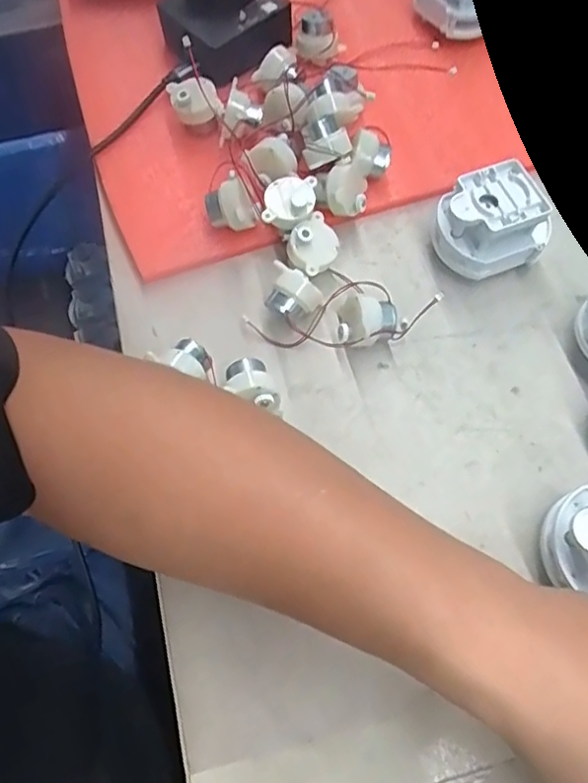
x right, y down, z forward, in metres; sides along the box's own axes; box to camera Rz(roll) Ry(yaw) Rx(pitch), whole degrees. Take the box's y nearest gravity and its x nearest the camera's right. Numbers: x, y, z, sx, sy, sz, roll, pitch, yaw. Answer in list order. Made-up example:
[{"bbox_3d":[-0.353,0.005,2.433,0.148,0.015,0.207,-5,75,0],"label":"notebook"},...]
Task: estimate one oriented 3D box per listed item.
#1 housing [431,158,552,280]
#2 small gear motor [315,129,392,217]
[{"bbox_3d":[0.122,-0.103,0.361,0.059,0.049,0.053,-18,68,-8],"label":"housing"},{"bbox_3d":[0.040,-0.140,0.377,0.031,0.038,0.056,32,70,13],"label":"small gear motor"}]

